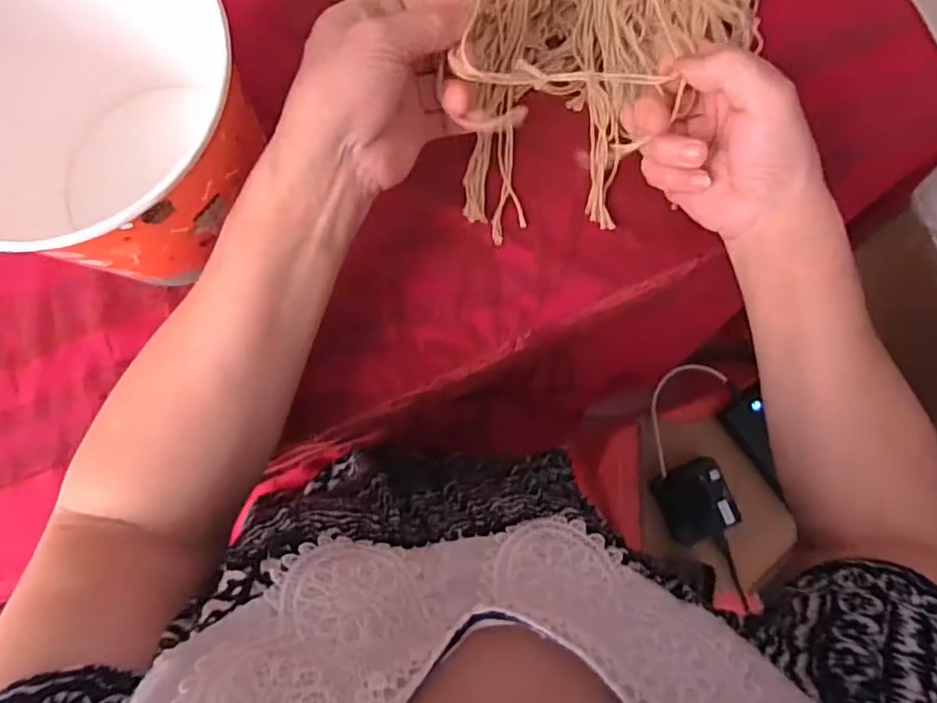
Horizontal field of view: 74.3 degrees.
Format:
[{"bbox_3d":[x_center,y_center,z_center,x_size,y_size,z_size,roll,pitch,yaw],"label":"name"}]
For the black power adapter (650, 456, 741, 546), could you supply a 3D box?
[{"bbox_3d":[0.247,0.162,0.672,0.073,0.029,0.079,-20,84,-3],"label":"black power adapter"}]

